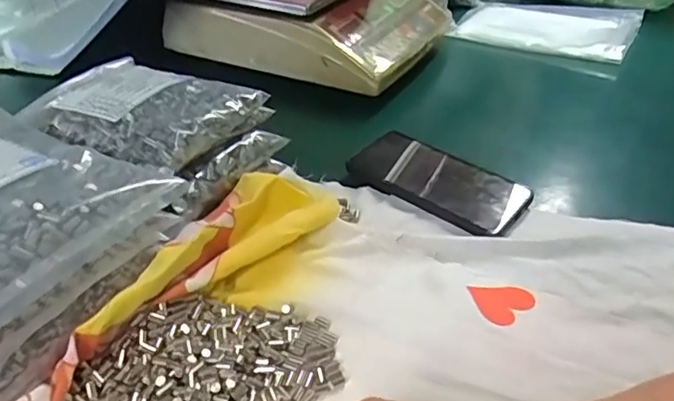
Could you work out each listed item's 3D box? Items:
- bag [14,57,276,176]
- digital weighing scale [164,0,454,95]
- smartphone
[{"bbox_3d":[-0.163,-0.076,0.471,0.169,0.039,0.137,12,38,15],"label":"bag"},{"bbox_3d":[-0.030,-0.270,0.780,0.309,0.093,0.309,18,40,22],"label":"digital weighing scale"},{"bbox_3d":[0.091,-0.021,0.516,0.162,0.014,0.077,27,44,31],"label":"smartphone"}]

